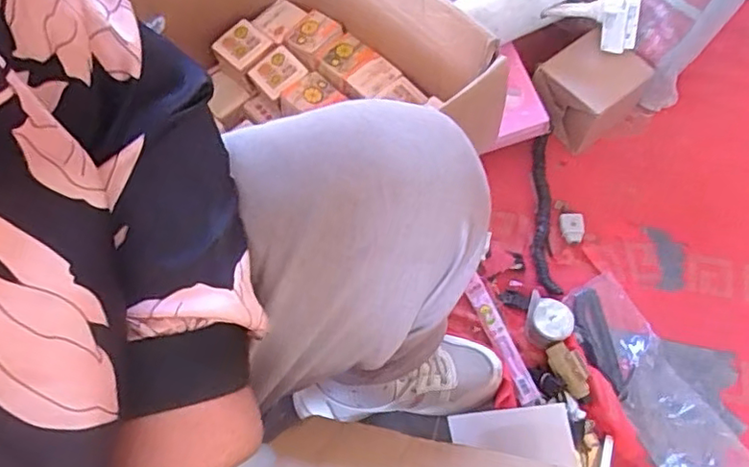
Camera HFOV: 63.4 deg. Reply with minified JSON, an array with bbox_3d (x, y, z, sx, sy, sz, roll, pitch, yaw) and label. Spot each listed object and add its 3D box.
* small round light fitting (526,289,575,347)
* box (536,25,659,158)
[{"bbox_3d":[0.206,0.104,0.726,0.053,0.045,0.049,0,66,0],"label":"small round light fitting"},{"bbox_3d":[0.287,-0.199,0.830,0.113,0.095,0.118,-35,71,-14],"label":"box"}]

